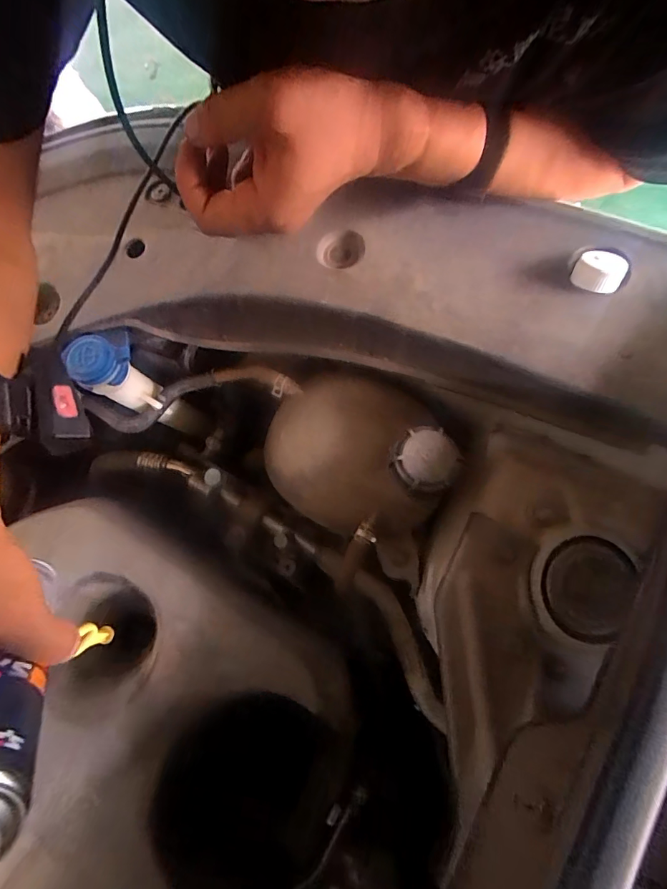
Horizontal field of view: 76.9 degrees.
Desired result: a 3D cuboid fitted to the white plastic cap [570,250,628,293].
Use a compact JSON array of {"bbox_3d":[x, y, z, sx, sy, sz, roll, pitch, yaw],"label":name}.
[{"bbox_3d":[0.197,-0.127,0.314,0.034,0.017,0.031,36,78,11],"label":"white plastic cap"}]

